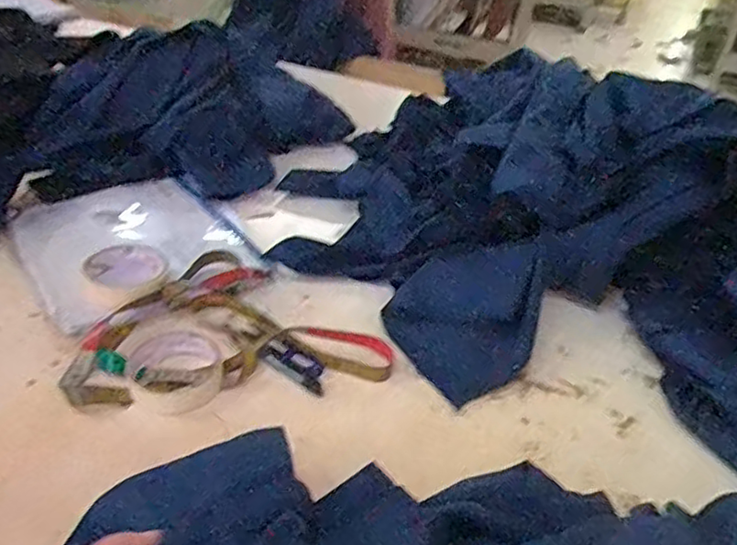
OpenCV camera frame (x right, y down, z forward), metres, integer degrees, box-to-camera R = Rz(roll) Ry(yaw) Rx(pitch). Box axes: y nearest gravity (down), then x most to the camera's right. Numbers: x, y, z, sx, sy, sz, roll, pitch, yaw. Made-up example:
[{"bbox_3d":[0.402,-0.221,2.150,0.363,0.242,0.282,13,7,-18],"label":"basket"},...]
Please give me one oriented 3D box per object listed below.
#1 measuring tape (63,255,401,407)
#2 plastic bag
[{"bbox_3d":[-0.137,0.046,0.651,0.293,0.032,0.188,-3,34,-11],"label":"measuring tape"},{"bbox_3d":[-0.278,-0.041,0.774,0.249,0.037,0.296,-16,32,-30],"label":"plastic bag"}]

